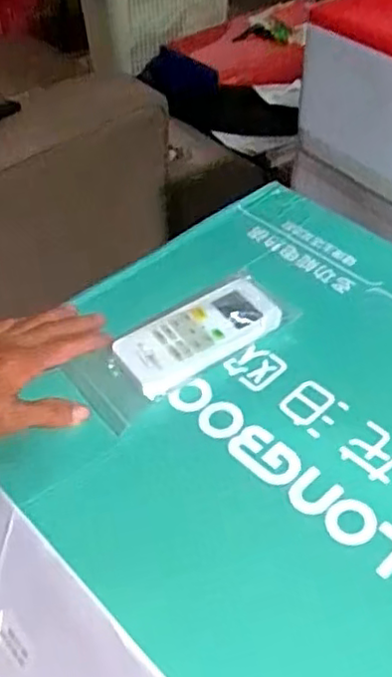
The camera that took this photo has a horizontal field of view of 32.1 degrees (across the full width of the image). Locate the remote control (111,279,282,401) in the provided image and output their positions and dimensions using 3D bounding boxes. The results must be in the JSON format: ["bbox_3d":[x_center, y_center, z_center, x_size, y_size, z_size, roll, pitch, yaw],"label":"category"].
[{"bbox_3d":[0.002,-0.004,0.521,0.127,0.018,0.052,-29,52,-24],"label":"remote control"}]

